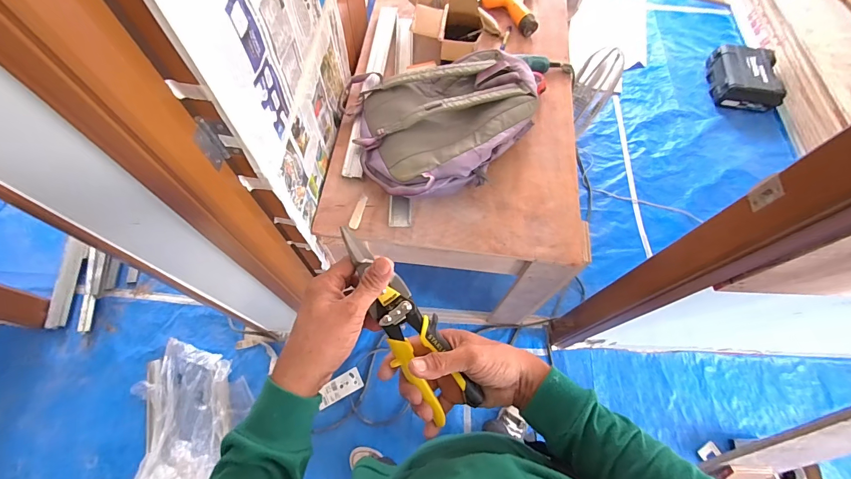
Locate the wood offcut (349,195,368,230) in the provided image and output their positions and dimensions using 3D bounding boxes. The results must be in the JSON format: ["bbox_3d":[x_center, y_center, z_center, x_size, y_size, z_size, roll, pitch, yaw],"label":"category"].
[{"bbox_3d":[-0.153,-0.063,0.868,0.021,0.005,0.087,14,66,5],"label":"wood offcut"}]

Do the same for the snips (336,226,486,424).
[{"bbox_3d":[-0.022,0.092,0.413,0.056,0.021,0.235,-32,92,-13],"label":"snips"}]

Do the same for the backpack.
[{"bbox_3d":[0.042,-0.317,0.923,0.449,0.117,0.419,-18,67,-9],"label":"backpack"}]

